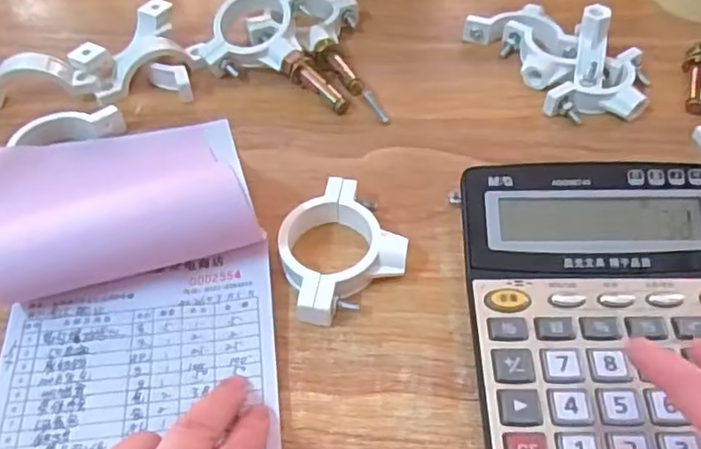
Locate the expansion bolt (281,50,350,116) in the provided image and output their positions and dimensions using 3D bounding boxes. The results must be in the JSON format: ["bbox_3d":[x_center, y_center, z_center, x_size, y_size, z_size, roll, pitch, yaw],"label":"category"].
[{"bbox_3d":[-0.024,-0.098,0.429,0.057,0.017,0.014,43,61,15],"label":"expansion bolt"}]

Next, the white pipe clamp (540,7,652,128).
[{"bbox_3d":[0.175,-0.107,0.415,0.059,0.045,0.076,20,53,17],"label":"white pipe clamp"}]

